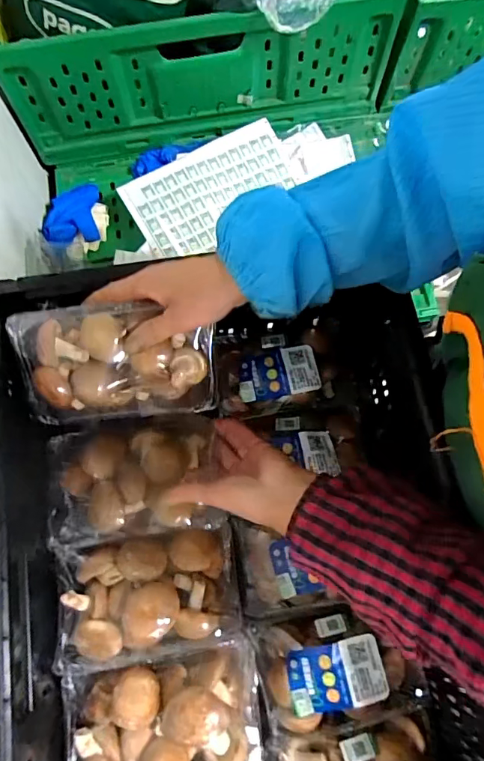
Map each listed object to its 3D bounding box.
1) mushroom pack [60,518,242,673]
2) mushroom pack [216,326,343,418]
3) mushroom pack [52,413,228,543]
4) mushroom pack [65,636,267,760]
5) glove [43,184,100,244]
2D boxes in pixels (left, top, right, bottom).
[{"bbox_3d":[-0.089,0.205,0.452,0.165,0.051,0.107,-8,74,-2],"label":"mushroom pack"},{"bbox_3d":[0.040,-0.011,0.595,0.152,0.047,0.109,-7,73,-2],"label":"mushroom pack"},{"bbox_3d":[-0.117,0.101,0.491,0.174,0.044,0.118,-7,73,-2],"label":"mushroom pack"},{"bbox_3d":[-0.070,0.322,0.436,0.172,0.079,0.128,-8,74,-2],"label":"mushroom pack"},{"bbox_3d":[-0.291,-0.289,0.806,0.084,0.036,0.132,-5,73,-1],"label":"glove"}]

